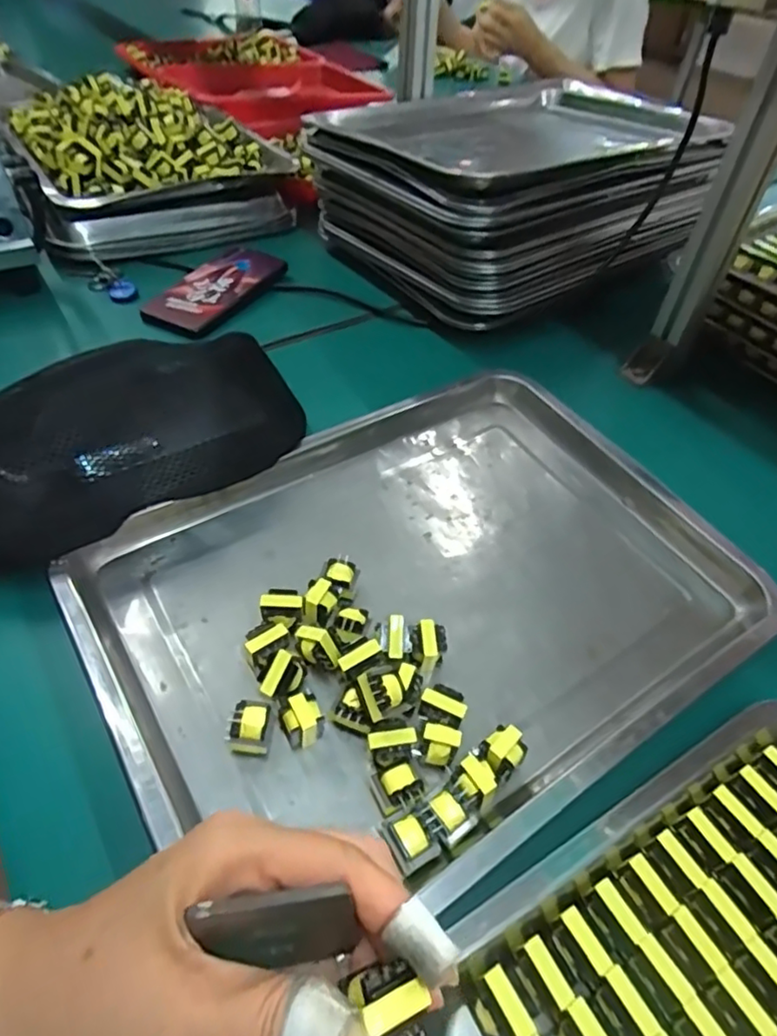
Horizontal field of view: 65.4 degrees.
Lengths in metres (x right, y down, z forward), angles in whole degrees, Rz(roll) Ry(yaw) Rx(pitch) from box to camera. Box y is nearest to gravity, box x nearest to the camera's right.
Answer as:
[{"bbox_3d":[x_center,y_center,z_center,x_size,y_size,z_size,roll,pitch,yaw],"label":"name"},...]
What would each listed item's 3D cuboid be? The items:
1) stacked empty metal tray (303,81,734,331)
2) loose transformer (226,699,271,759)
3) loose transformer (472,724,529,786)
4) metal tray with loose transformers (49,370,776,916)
[{"bbox_3d":[0.150,-0.368,0.676,0.408,0.135,0.327,-23,53,-22],"label":"stacked empty metal tray"},{"bbox_3d":[-0.072,0.108,0.312,0.020,0.016,0.024,2,48,-2],"label":"loose transformer"},{"bbox_3d":[0.058,0.122,0.311,0.025,0.018,0.020,-34,58,-29],"label":"loose transformer"},{"bbox_3d":[0.031,0.041,0.387,0.394,0.037,0.282,-25,54,-24],"label":"metal tray with loose transformers"}]

